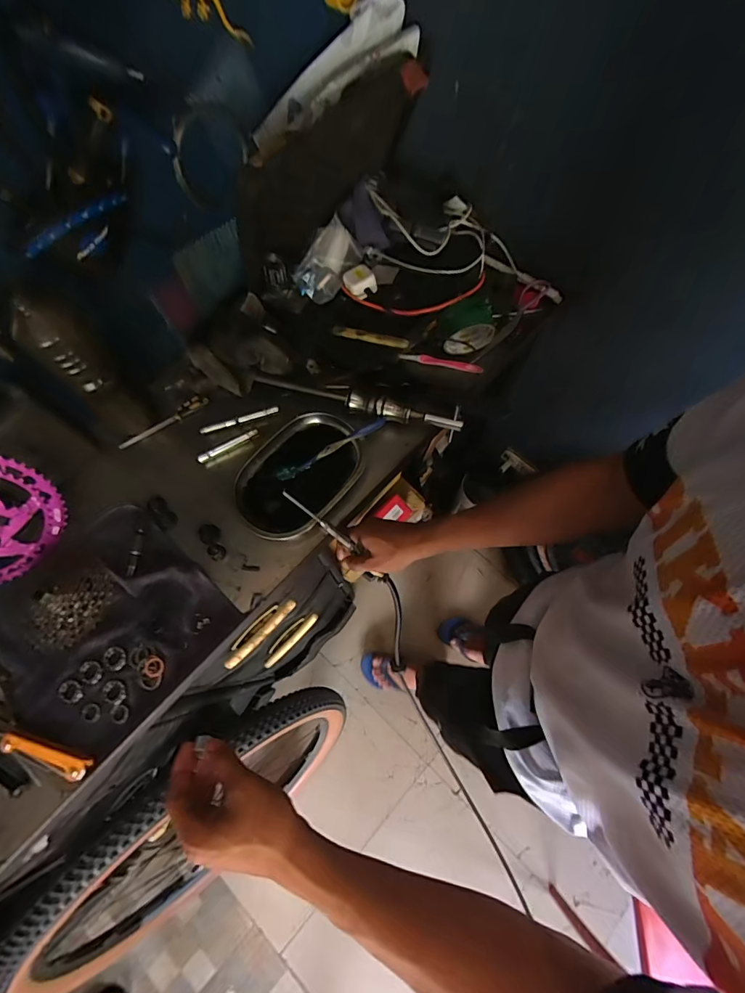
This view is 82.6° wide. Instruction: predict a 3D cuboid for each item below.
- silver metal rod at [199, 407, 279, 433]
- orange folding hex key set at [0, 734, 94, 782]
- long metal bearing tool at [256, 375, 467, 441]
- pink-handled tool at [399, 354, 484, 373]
[{"bbox_3d":[-0.218,-0.126,0.695,0.129,0.009,0.010,-17,70,-5],"label":"silver metal rod"},{"bbox_3d":[-0.395,0.315,0.513,0.110,0.018,0.023,15,71,7],"label":"orange folding hex key set"},{"bbox_3d":[-0.029,-0.156,0.670,0.345,0.034,0.028,17,71,8],"label":"long metal bearing tool"},{"bbox_3d":[0.118,-0.230,0.726,0.141,0.011,0.012,12,70,6],"label":"pink-handled tool"}]

